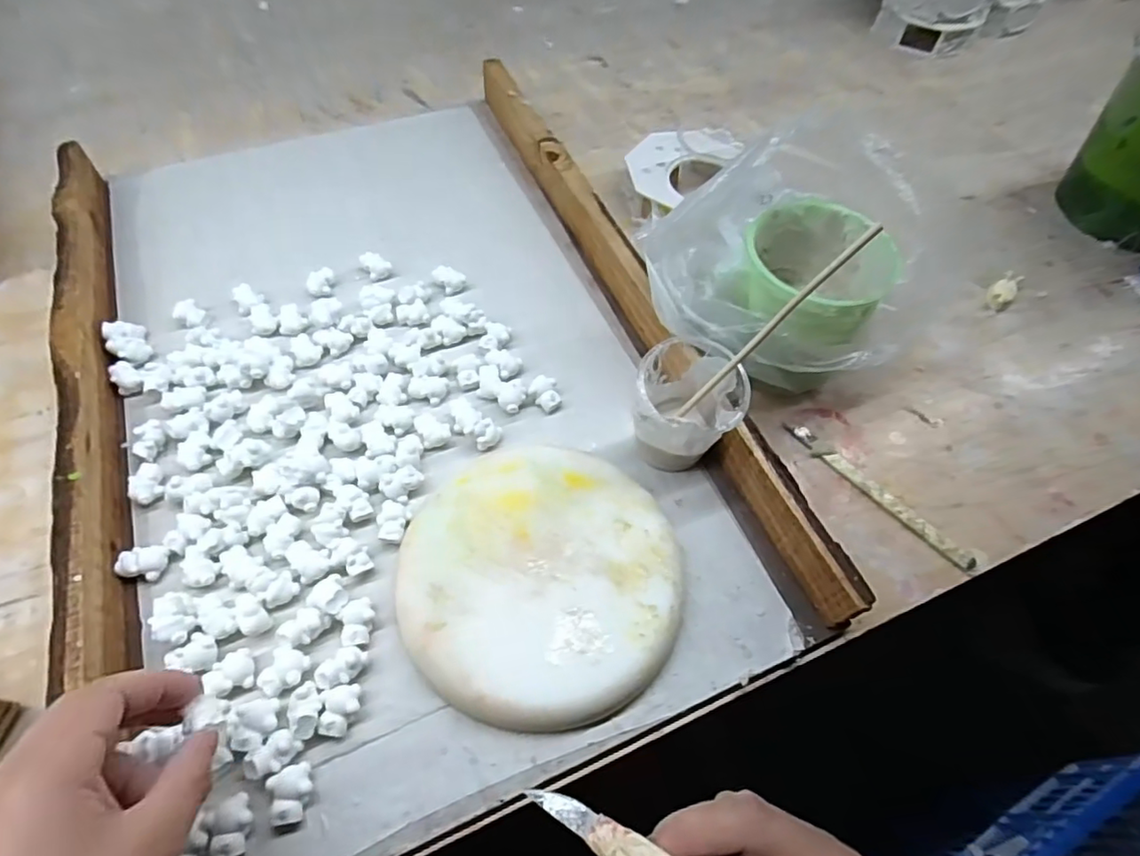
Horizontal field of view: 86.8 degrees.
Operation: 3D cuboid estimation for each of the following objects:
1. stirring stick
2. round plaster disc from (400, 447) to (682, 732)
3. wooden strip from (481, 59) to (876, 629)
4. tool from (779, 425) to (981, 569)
[{"bbox_3d":[0.113,-0.056,0.345,0.008,0.149,0.009,5,49,-40],"label":"stirring stick"},{"bbox_3d":[-0.016,0.086,0.355,0.159,0.018,0.155,1,57,-1],"label":"round plaster disc"},{"bbox_3d":[0.041,-0.119,0.473,0.023,0.049,0.568,-20,60,-14],"label":"wooden strip"},{"bbox_3d":[0.208,0.043,0.410,0.012,0.005,0.142,-38,66,-23],"label":"tool"}]

